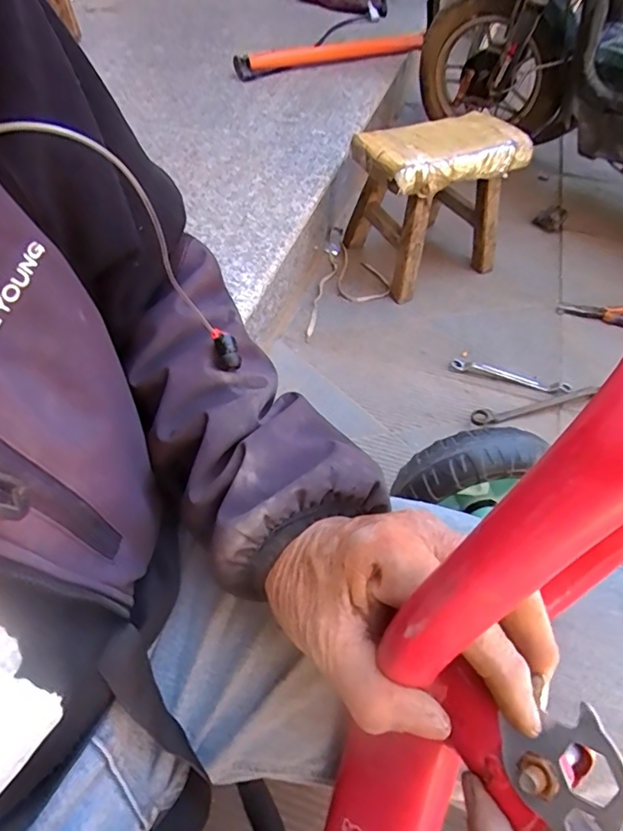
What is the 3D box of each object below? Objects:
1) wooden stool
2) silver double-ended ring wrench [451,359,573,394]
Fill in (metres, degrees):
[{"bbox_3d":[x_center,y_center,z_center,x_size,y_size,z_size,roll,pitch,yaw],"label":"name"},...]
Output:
[{"bbox_3d":[0.223,-0.412,1.018,0.294,0.268,0.211,-12,53,-12],"label":"wooden stool"},{"bbox_3d":[0.338,-0.065,0.895,0.194,0.021,0.022,18,53,12],"label":"silver double-ended ring wrench"}]

